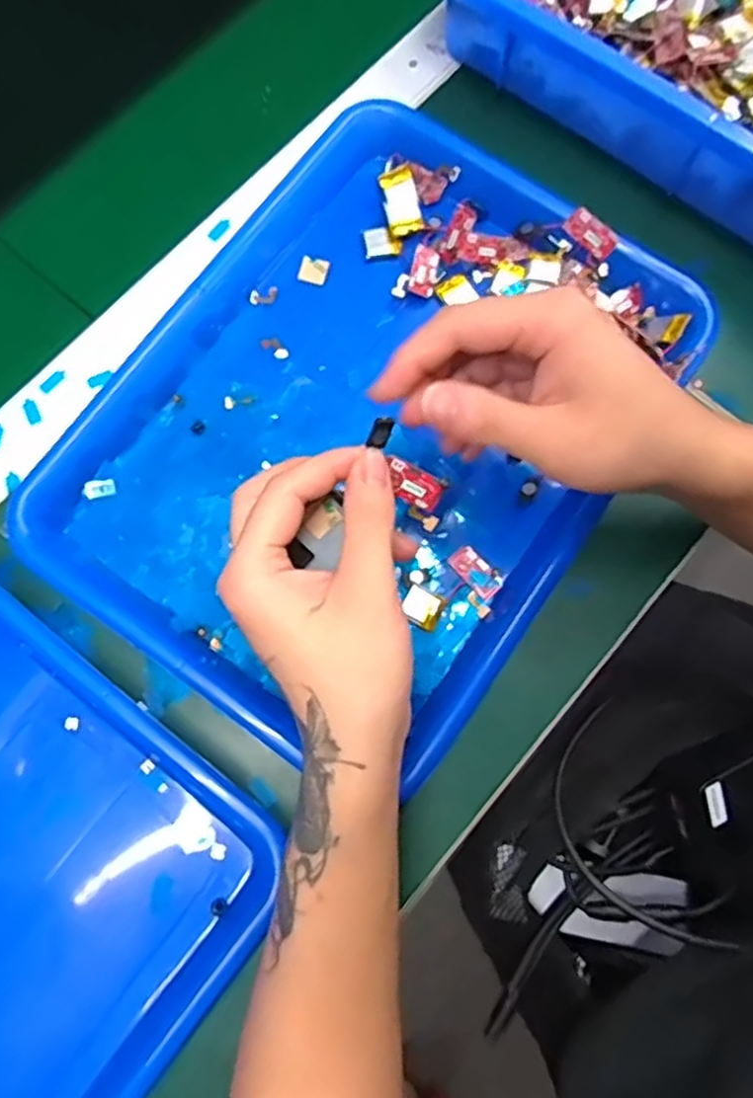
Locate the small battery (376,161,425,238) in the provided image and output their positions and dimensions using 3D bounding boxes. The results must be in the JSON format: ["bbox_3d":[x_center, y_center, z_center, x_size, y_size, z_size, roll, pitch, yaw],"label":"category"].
[{"bbox_3d":[0.015,-0.206,0.403,0.021,0.005,0.038,-16,88,8],"label":"small battery"}]

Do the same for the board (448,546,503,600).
[{"bbox_3d":[0.053,0.012,0.360,0.015,0.004,0.029,-40,81,-8],"label":"board"}]

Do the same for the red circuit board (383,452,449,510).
[{"bbox_3d":[0.015,-0.028,0.287,0.030,0.004,0.015,28,108,-14],"label":"red circuit board"}]

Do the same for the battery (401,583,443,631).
[{"bbox_3d":[0.024,0.031,0.355,0.019,0.005,0.018,28,79,6],"label":"battery"}]

